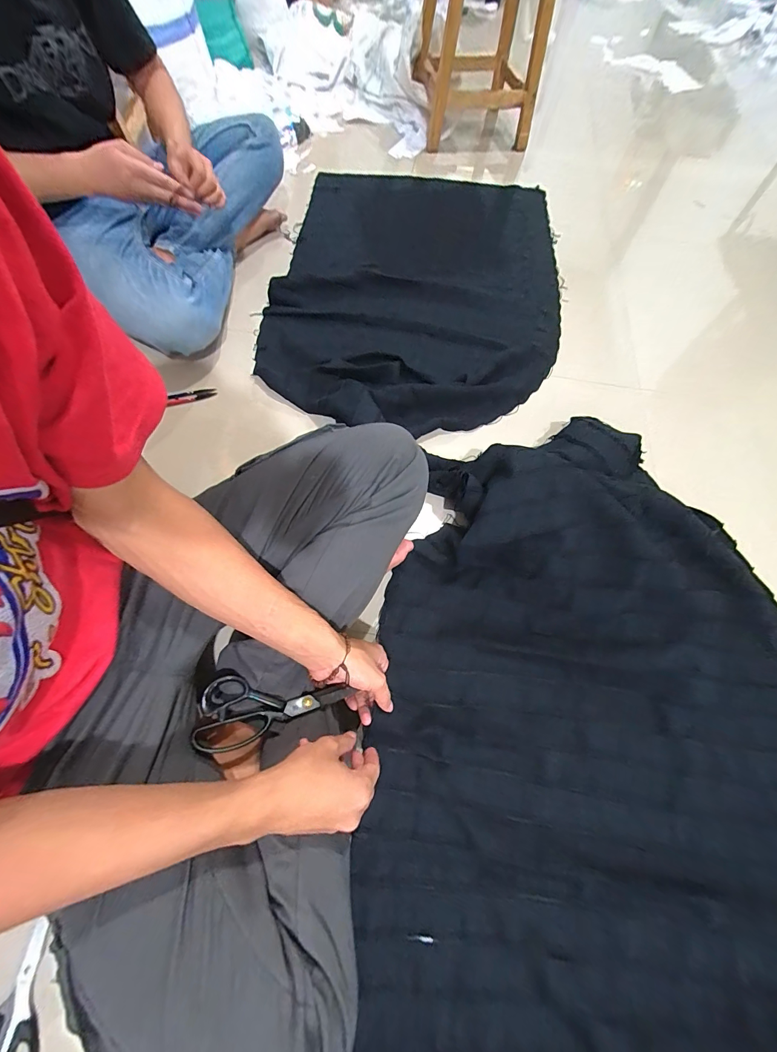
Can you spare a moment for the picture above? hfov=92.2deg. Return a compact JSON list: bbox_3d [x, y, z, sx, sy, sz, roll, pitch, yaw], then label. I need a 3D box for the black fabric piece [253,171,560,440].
[{"bbox_3d":[0.067,-0.615,0.925,0.655,0.062,0.953,6,64,2],"label":"black fabric piece"}]

